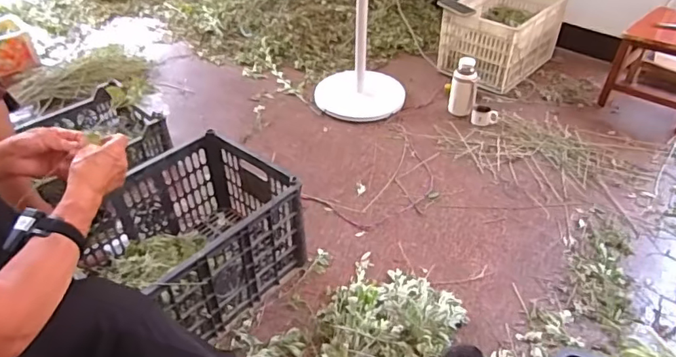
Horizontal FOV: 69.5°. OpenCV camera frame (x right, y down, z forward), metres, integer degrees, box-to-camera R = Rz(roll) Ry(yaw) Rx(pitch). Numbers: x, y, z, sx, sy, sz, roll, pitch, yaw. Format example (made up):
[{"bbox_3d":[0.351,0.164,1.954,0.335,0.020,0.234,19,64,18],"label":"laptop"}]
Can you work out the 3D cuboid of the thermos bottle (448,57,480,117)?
[{"bbox_3d":[0.482,-0.343,1.857,0.099,0.209,0.076,16,42,18],"label":"thermos bottle"}]

